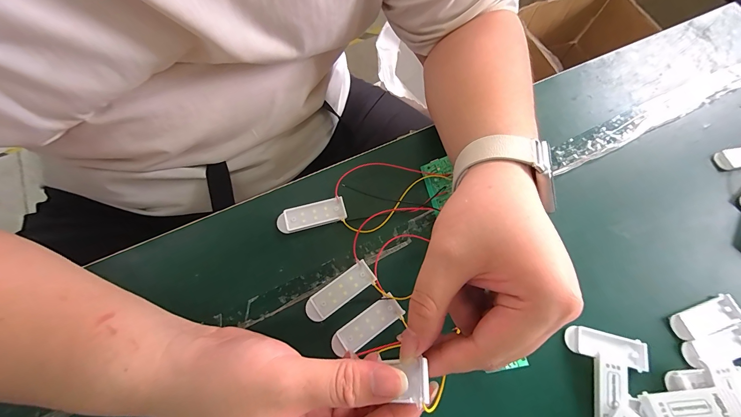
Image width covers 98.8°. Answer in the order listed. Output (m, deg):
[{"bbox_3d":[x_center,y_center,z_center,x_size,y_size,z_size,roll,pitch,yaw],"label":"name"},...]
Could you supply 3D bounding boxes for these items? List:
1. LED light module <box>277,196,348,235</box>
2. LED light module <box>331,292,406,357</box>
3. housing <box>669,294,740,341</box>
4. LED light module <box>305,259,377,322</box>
[{"bbox_3d":[-0.051,0.006,0.274,0.058,0.007,0.022,-14,67,-8],"label":"LED light module"},{"bbox_3d":[-0.003,0.088,0.239,0.057,0.004,0.020,-33,71,-15],"label":"LED light module"},{"bbox_3d":[0.270,0.088,0.255,0.061,0.006,0.022,-17,68,-9],"label":"housing"},{"bbox_3d":[-0.024,0.065,0.249,0.057,0.006,0.021,-32,71,-14],"label":"LED light module"}]

